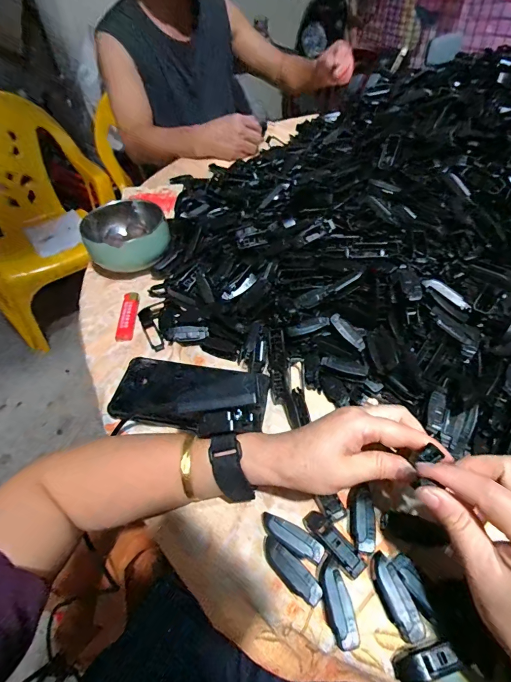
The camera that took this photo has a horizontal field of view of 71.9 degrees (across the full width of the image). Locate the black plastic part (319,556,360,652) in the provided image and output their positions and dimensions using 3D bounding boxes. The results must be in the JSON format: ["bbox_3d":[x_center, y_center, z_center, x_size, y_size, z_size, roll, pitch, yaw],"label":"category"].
[{"bbox_3d":[0.060,0.195,0.263,0.016,0.019,0.054,-10,49,-5],"label":"black plastic part"}]

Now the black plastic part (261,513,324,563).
[{"bbox_3d":[0.030,0.163,0.292,0.054,0.016,0.017,27,56,24],"label":"black plastic part"}]

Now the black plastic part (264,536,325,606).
[{"bbox_3d":[0.027,0.180,0.278,0.018,0.014,0.056,-38,57,-25],"label":"black plastic part"}]

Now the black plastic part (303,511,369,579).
[{"bbox_3d":[0.063,0.164,0.289,0.019,0.012,0.057,-32,41,-22],"label":"black plastic part"}]

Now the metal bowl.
[{"bbox_3d":[-0.193,-0.157,0.535,0.116,0.068,0.116,-2,49,2],"label":"metal bowl"}]

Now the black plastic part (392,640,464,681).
[{"bbox_3d":[0.117,0.220,0.241,0.040,0.017,0.021,-19,51,-13],"label":"black plastic part"}]

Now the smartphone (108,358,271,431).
[{"bbox_3d":[-0.070,0.059,0.386,0.161,0.016,0.074,7,50,9],"label":"smartphone"}]

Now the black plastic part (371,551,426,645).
[{"bbox_3d":[0.104,0.191,0.264,0.019,0.016,0.055,-17,50,-11],"label":"black plastic part"}]

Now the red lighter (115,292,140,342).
[{"bbox_3d":[-0.169,-0.034,0.470,0.022,0.012,0.082,-3,49,1],"label":"red lighter"}]

